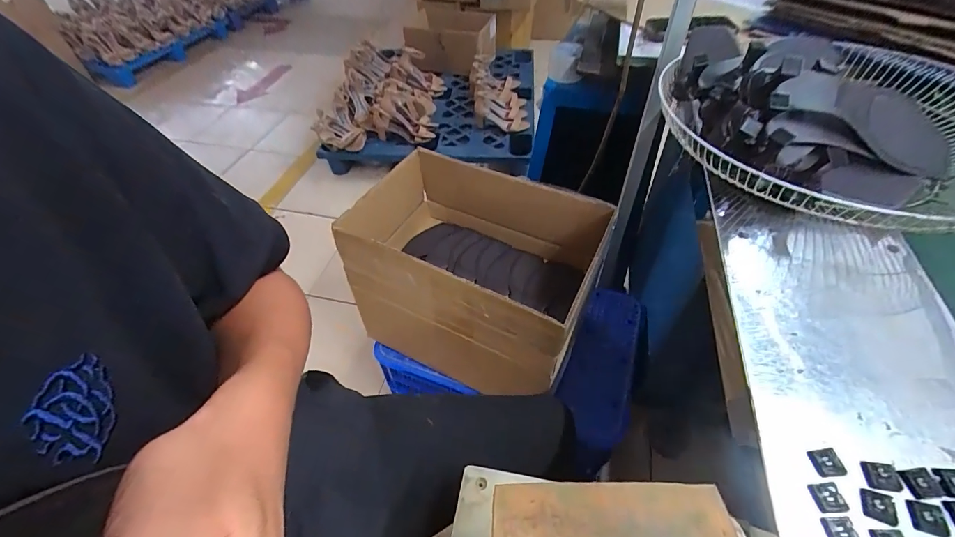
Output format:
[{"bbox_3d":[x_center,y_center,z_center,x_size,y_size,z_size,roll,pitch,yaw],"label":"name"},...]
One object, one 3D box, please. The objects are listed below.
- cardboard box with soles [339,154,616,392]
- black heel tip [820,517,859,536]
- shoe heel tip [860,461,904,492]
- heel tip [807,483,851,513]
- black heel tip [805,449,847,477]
[{"bbox_3d":[-0.011,0.004,0.838,0.465,0.298,0.319,20,54,19],"label":"cardboard box with soles"},{"bbox_3d":[0.247,0.179,0.272,0.019,0.004,0.018,-2,49,1],"label":"black heel tip"},{"bbox_3d":[0.298,0.153,0.296,0.024,0.004,0.019,4,50,6],"label":"shoe heel tip"},{"bbox_3d":[0.251,0.162,0.286,0.021,0.004,0.018,-4,49,0],"label":"heel tip"},{"bbox_3d":[0.262,0.145,0.301,0.019,0.004,0.019,-5,49,-1],"label":"black heel tip"}]

